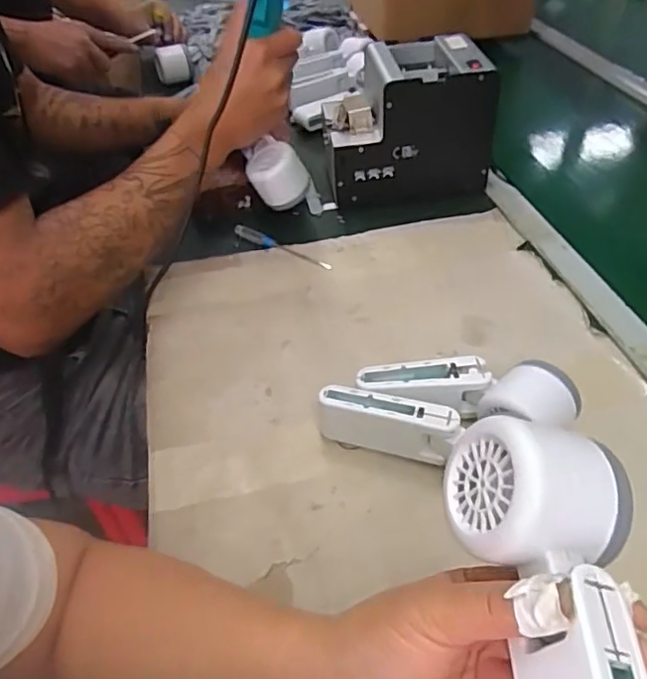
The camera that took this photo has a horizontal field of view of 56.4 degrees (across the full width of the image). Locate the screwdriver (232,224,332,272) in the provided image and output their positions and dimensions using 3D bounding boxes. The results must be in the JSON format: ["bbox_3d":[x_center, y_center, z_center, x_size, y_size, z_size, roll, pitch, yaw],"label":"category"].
[{"bbox_3d":[-0.046,-0.102,0.665,0.131,0.009,0.016,25,50,26],"label":"screwdriver"}]

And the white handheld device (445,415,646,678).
[{"bbox_3d":[0.088,0.103,0.208,0.060,0.043,0.157,-4,50,-2],"label":"white handheld device"}]

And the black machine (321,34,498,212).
[{"bbox_3d":[0.096,-0.256,0.711,0.185,0.145,0.130,-1,43,1],"label":"black machine"}]

